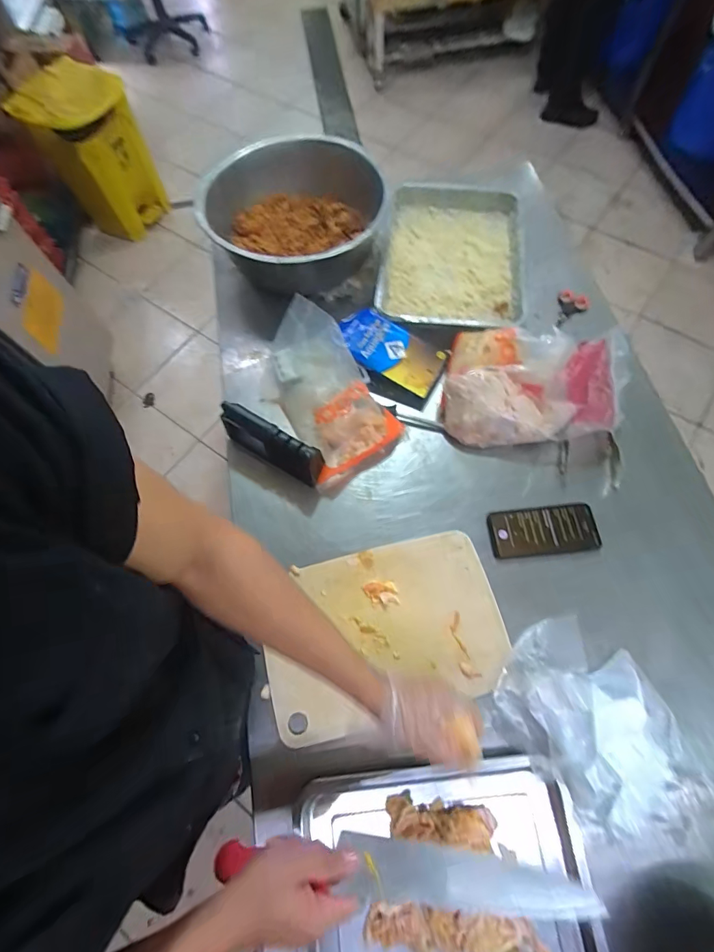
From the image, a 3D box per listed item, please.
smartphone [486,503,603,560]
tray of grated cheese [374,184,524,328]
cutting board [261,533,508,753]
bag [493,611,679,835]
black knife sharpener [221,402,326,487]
[{"bbox_3d":[0.303,0.089,0.664,0.167,0.012,0.076,-6,67,-1],"label":"smartphone"},{"bbox_3d":[0.197,-0.454,0.868,0.283,0.070,0.379,7,68,4],"label":"tray of grated cheese"},{"bbox_3d":[0.038,0.229,0.610,0.346,0.010,0.234,-14,68,-4],"label":"cutting board"},{"bbox_3d":[0.318,0.321,0.534,0.193,0.064,0.239,-42,73,-15],"label":"bag"},{"bbox_3d":[-0.144,-0.051,0.686,0.192,0.092,0.036,28,71,12],"label":"black knife sharpener"}]

